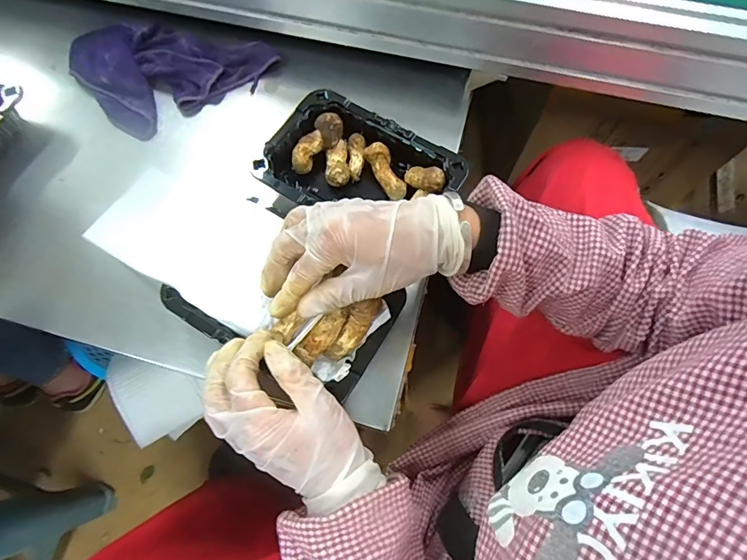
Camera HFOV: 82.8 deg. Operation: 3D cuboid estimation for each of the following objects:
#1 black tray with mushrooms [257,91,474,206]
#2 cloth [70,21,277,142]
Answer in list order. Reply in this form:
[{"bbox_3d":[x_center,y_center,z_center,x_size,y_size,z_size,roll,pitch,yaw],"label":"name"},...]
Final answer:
[{"bbox_3d":[-0.015,-0.103,0.423,0.177,0.040,0.131,31,72,12],"label":"black tray with mushrooms"},{"bbox_3d":[-0.231,-0.255,0.492,0.201,0.027,0.144,-29,71,-10],"label":"cloth"}]

